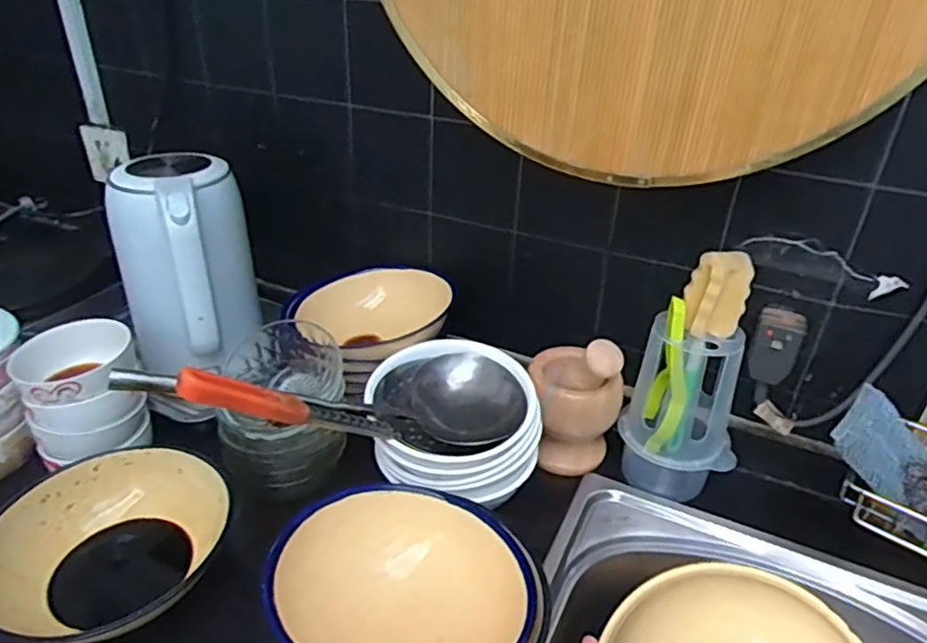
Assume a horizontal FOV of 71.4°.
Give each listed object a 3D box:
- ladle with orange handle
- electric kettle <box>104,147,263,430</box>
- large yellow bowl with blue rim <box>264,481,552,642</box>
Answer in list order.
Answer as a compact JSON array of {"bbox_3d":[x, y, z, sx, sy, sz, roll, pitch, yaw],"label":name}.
[{"bbox_3d":[-0.070,0.067,0.530,0.121,0.084,0.322,28,10,35],"label":"ladle with orange handle"},{"bbox_3d":[-0.308,-0.036,0.735,0.146,0.248,0.187,-12,34,-22],"label":"electric kettle"},{"bbox_3d":[-0.042,0.209,0.485,0.182,0.096,0.181,1,31,-1],"label":"large yellow bowl with blue rim"}]

